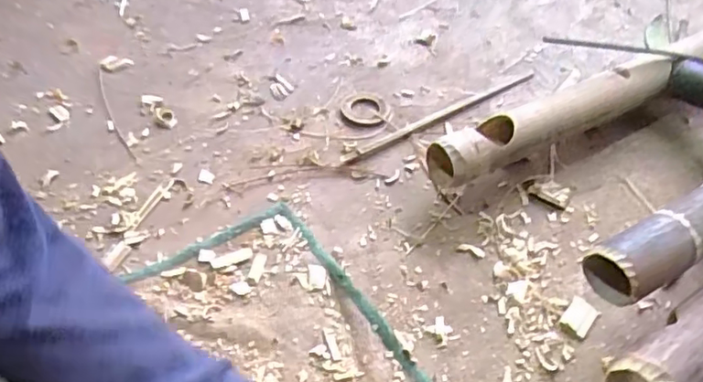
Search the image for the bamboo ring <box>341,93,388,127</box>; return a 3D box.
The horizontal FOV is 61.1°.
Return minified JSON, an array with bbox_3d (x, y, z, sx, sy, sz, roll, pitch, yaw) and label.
[{"bbox_3d":[0.019,-0.122,0.871,0.066,0.012,0.061,1,50,-2],"label":"bamboo ring"}]

